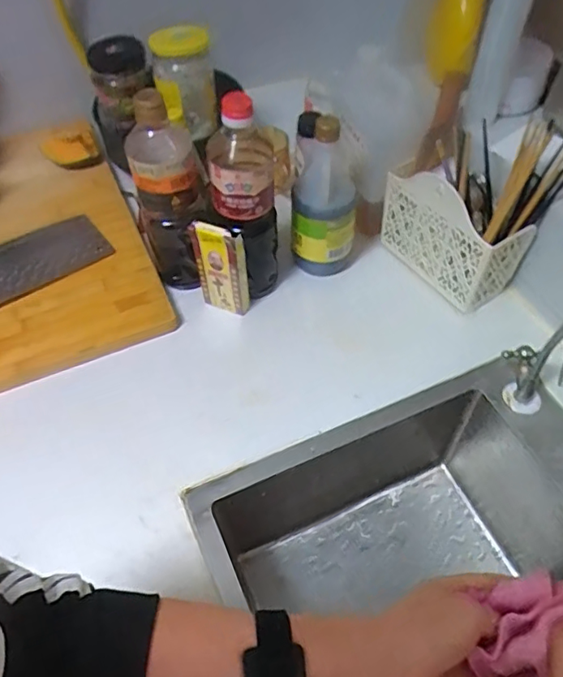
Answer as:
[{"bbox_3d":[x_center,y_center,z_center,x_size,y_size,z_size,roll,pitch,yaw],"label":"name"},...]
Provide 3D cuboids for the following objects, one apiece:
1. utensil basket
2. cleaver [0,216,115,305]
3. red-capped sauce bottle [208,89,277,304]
[{"bbox_3d":[0.228,-0.143,0.728,0.086,0.150,0.178,-30,58,-19],"label":"utensil basket"},{"bbox_3d":[-0.400,-0.084,0.746,0.321,0.028,0.121,-33,59,-21],"label":"cleaver"},{"bbox_3d":[-0.045,-0.156,0.669,0.078,0.263,0.090,-7,53,-4],"label":"red-capped sauce bottle"}]

